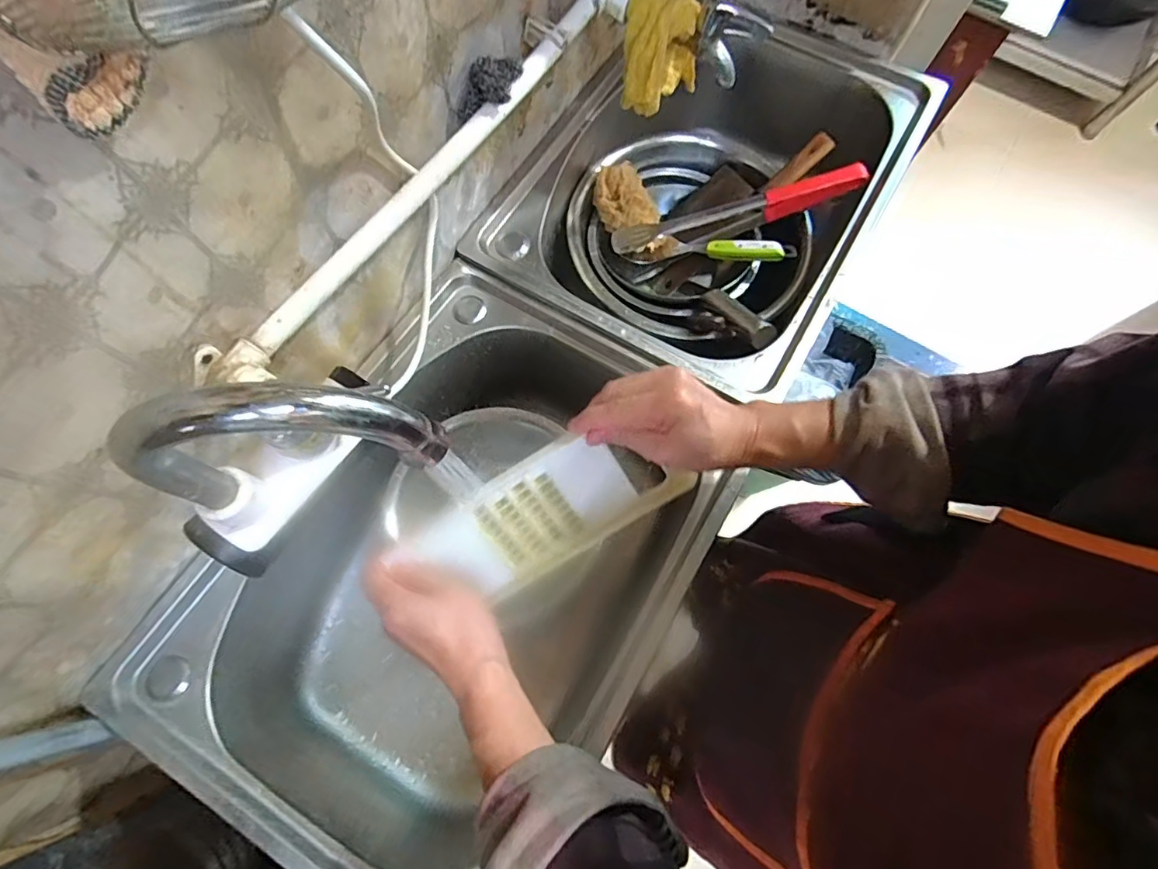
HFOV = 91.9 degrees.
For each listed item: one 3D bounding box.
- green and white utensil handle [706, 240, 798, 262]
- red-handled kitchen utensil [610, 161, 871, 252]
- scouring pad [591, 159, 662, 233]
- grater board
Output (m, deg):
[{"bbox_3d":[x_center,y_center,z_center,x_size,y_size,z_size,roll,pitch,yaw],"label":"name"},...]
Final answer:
[{"bbox_3d":[0.235,-0.252,0.769,0.121,0.025,0.023,12,71,28],"label":"green and white utensil handle"},{"bbox_3d":[0.213,-0.302,0.778,0.333,0.059,0.024,-10,73,14],"label":"red-handled kitchen utensil"},{"bbox_3d":[0.068,-0.346,0.804,0.090,0.053,0.083,-12,74,-5],"label":"scouring pad"},{"bbox_3d":[-0.021,0.067,0.479,0.208,0.010,0.114,-35,118,6],"label":"grater board"}]

